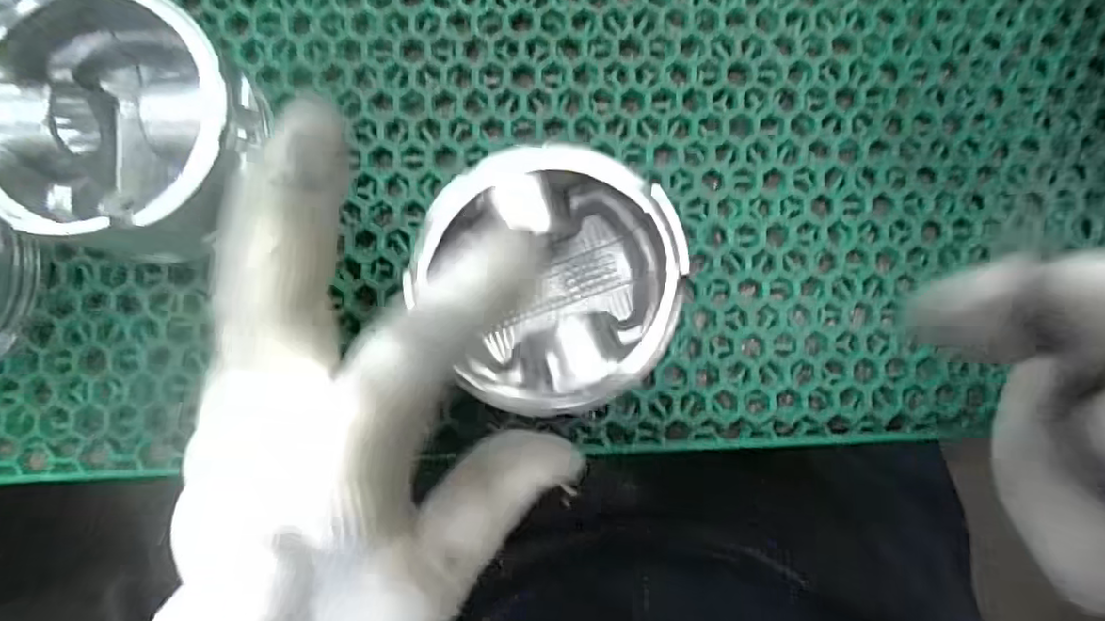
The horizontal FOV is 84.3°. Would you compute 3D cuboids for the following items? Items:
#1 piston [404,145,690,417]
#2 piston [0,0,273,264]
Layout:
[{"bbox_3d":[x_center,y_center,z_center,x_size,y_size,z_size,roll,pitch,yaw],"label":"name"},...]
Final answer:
[{"bbox_3d":[0.005,-0.012,0.197,0.088,0.043,0.078,-26,87,-4],"label":"piston"},{"bbox_3d":[-0.134,-0.060,0.202,0.081,0.049,0.081,14,85,-1],"label":"piston"}]

